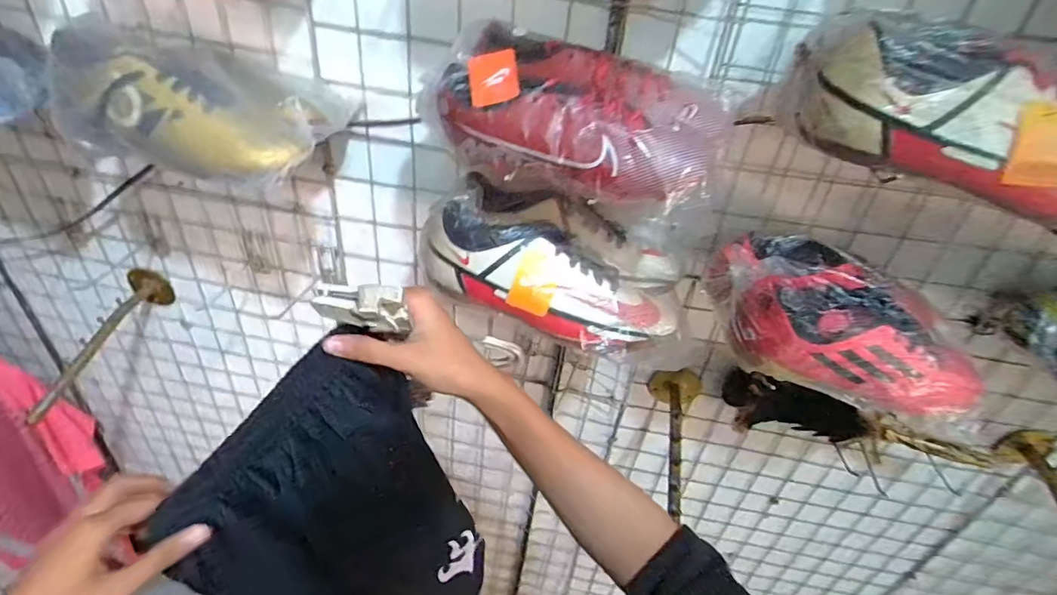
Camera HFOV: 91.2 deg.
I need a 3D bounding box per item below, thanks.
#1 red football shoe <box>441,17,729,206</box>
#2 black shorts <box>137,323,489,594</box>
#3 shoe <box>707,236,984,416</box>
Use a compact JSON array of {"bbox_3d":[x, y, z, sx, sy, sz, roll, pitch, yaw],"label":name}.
[{"bbox_3d":[0.049,-0.159,0.457,0.245,0.094,0.129,16,38,11],"label":"red football shoe"},{"bbox_3d":[-0.157,0.195,0.466,0.235,0.348,0.104,-1,38,-10],"label":"black shorts"},{"bbox_3d":[0.318,0.036,0.510,0.280,0.114,0.104,28,40,2],"label":"shoe"}]

